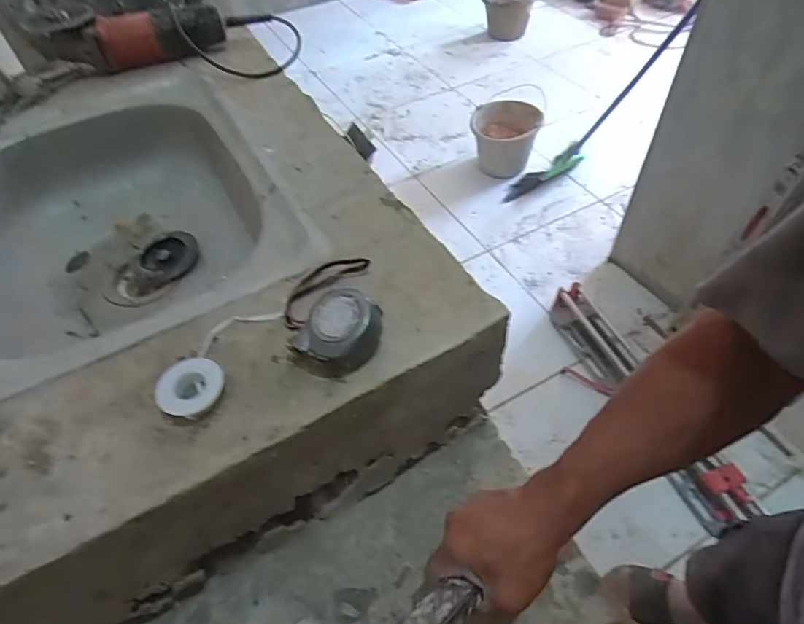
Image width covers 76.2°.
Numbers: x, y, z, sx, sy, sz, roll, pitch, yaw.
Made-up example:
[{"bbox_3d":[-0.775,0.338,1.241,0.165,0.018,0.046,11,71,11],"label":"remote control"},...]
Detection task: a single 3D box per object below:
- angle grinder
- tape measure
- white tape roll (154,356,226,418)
[{"bbox_3d":[-0.398,-0.408,0.768,0.251,0.065,0.058,-9,52,-5],"label":"angle grinder"},{"bbox_3d":[-0.062,-0.007,0.441,0.077,0.050,0.122,-10,52,-5],"label":"tape measure"},{"bbox_3d":[-0.167,0.061,0.407,0.050,0.021,0.045,-31,56,-20],"label":"white tape roll"}]

